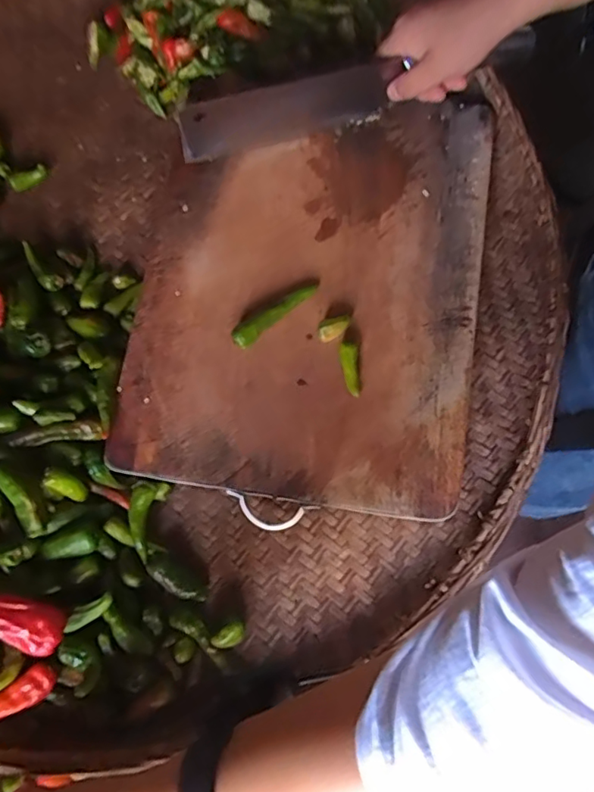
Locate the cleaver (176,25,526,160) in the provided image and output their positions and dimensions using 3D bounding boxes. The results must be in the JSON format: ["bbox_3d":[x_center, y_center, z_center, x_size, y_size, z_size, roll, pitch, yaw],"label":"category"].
[{"bbox_3d":[0.049,-0.254,0.455,0.301,0.083,0.021,-16,77,-4],"label":"cleaver"}]

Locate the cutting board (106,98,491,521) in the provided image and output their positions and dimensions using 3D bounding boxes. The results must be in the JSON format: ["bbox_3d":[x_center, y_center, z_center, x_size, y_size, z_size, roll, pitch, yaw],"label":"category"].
[{"bbox_3d":[0.010,-0.090,0.470,0.298,0.014,0.354,3,78,4],"label":"cutting board"}]

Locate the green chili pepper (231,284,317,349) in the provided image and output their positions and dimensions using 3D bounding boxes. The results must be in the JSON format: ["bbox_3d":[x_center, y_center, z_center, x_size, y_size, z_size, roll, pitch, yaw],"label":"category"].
[{"bbox_3d":[-0.020,-0.072,0.464,0.087,0.020,0.019,-42,80,-8],"label":"green chili pepper"}]

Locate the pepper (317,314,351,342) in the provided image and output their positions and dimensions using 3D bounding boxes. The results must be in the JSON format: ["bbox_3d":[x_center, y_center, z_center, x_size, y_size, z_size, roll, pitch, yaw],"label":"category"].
[{"bbox_3d":[0.032,-0.059,0.461,0.032,0.013,0.018,-28,78,-5],"label":"pepper"}]

